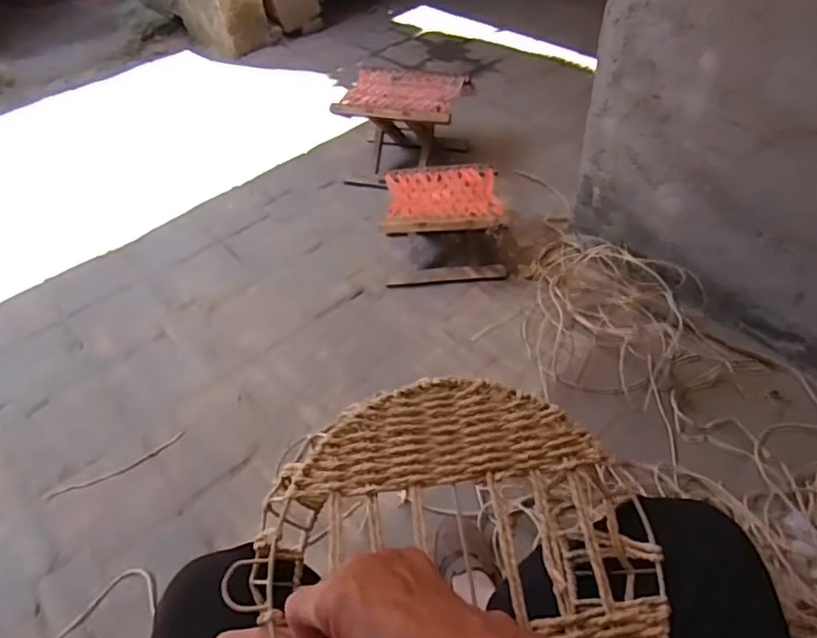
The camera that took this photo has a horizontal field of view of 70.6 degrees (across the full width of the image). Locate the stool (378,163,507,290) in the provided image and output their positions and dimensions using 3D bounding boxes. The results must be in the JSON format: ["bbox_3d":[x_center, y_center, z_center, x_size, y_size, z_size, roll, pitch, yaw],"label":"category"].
[{"bbox_3d":[0.091,-0.225,1.384,0.281,0.183,0.243,2,46,7],"label":"stool"}]

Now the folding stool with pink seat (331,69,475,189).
[{"bbox_3d":[-0.006,-0.543,1.659,0.322,0.251,0.282,7,46,12],"label":"folding stool with pink seat"}]

